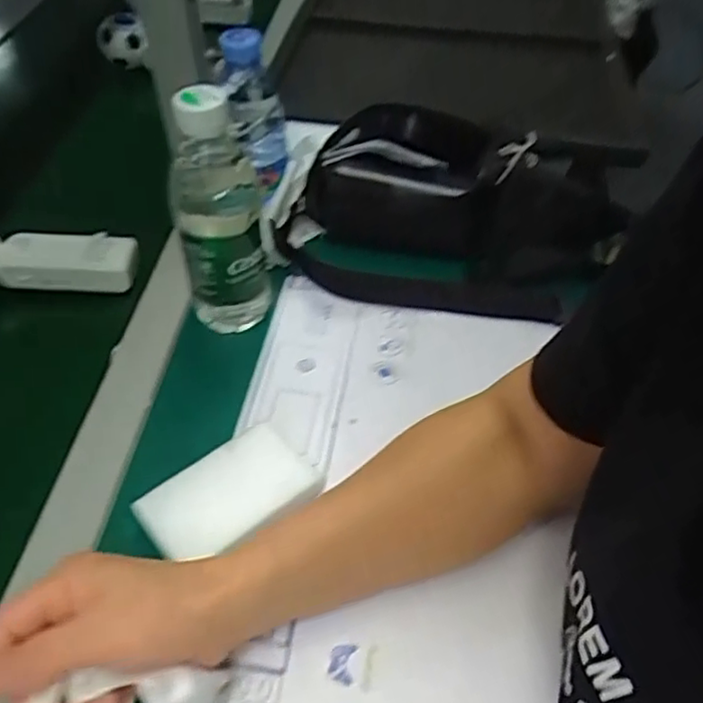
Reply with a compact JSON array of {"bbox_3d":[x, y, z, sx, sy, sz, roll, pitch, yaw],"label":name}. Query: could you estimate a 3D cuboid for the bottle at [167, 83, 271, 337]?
[{"bbox_3d":[-0.093,-0.096,0.468,0.062,0.180,0.057,-4,50,-9],"label":"bottle"}]

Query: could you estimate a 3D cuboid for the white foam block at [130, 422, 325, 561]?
[{"bbox_3d":[-0.073,0.088,0.413,0.107,0.020,0.056,-33,55,-25],"label":"white foam block"}]

